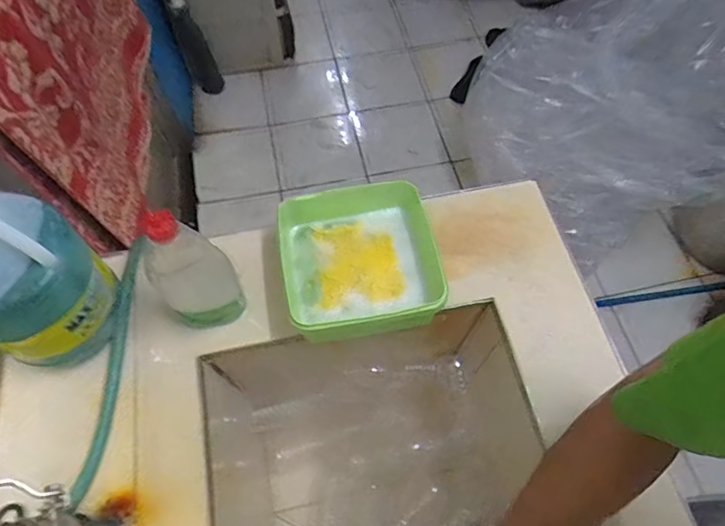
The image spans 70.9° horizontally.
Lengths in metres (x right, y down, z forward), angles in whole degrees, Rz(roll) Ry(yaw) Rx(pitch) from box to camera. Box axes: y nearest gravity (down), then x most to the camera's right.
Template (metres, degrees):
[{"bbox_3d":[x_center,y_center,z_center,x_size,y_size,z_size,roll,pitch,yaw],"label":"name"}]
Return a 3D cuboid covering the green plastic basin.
[{"bbox_3d":[-0.003,0.006,0.659,0.188,0.089,0.186,0,62,1],"label":"green plastic basin"}]

